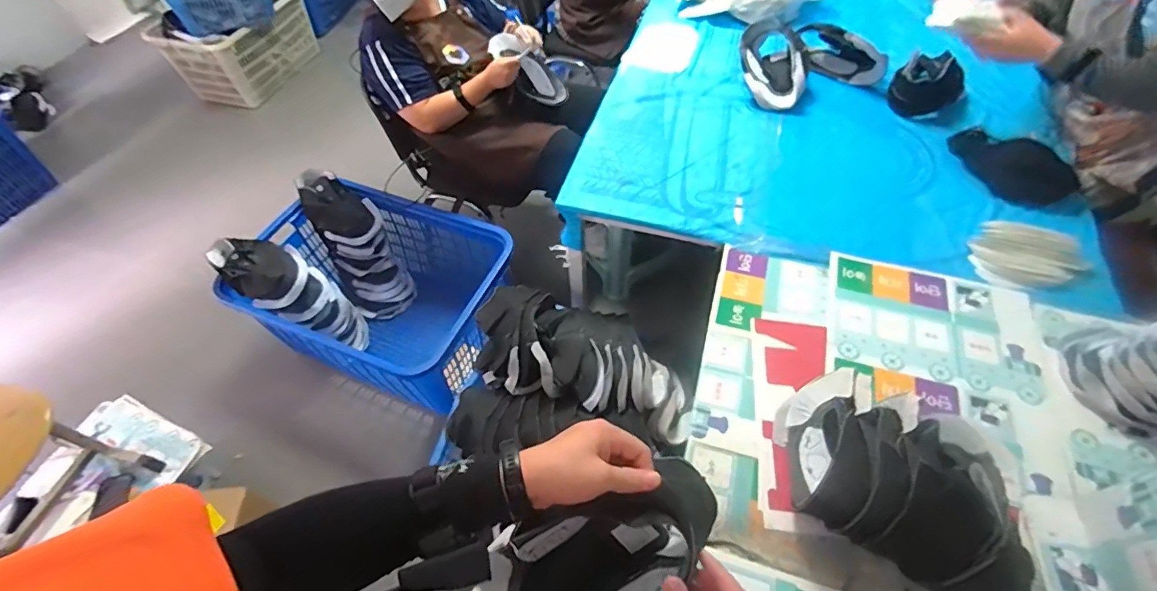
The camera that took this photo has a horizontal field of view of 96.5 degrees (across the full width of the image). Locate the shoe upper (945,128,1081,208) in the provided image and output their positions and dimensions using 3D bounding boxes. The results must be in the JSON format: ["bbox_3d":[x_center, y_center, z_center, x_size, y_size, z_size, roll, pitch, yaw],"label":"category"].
[{"bbox_3d":[1.035,-0.332,1.243,0.136,0.079,0.280,-10,54,-5],"label":"shoe upper"}]

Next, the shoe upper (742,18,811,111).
[{"bbox_3d":[0.558,-0.673,1.489,0.174,0.120,0.292,7,55,7],"label":"shoe upper"}]

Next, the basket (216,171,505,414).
[{"bbox_3d":[-0.644,0.014,1.814,0.774,0.424,0.595,17,56,14],"label":"basket"}]

